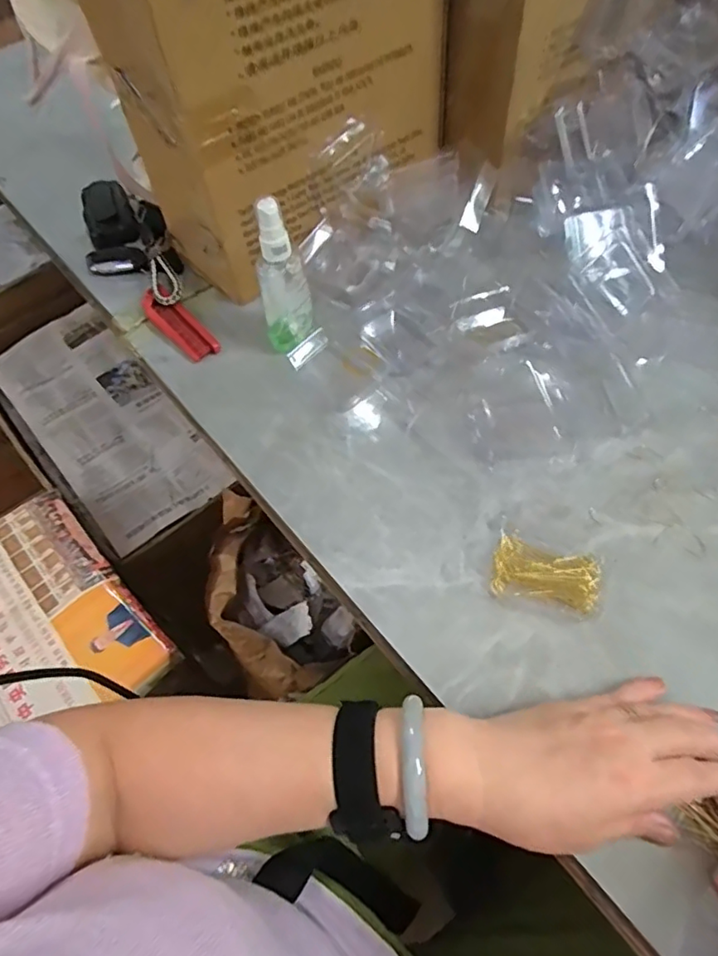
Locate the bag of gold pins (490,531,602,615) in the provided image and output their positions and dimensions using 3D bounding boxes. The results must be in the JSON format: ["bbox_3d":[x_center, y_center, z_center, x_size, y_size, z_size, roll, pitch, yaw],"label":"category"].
[{"bbox_3d":[0.127,0.064,0.385,0.067,0.012,0.043,13,59,10],"label":"bag of gold pins"}]

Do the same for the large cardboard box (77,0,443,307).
[{"bbox_3d":[-0.063,-0.354,0.519,0.276,0.267,0.110,-37,63,-19],"label":"large cardboard box"}]

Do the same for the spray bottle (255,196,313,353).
[{"bbox_3d":[-0.065,-0.168,0.474,0.041,0.131,0.033,-10,58,-4],"label":"spray bottle"}]

